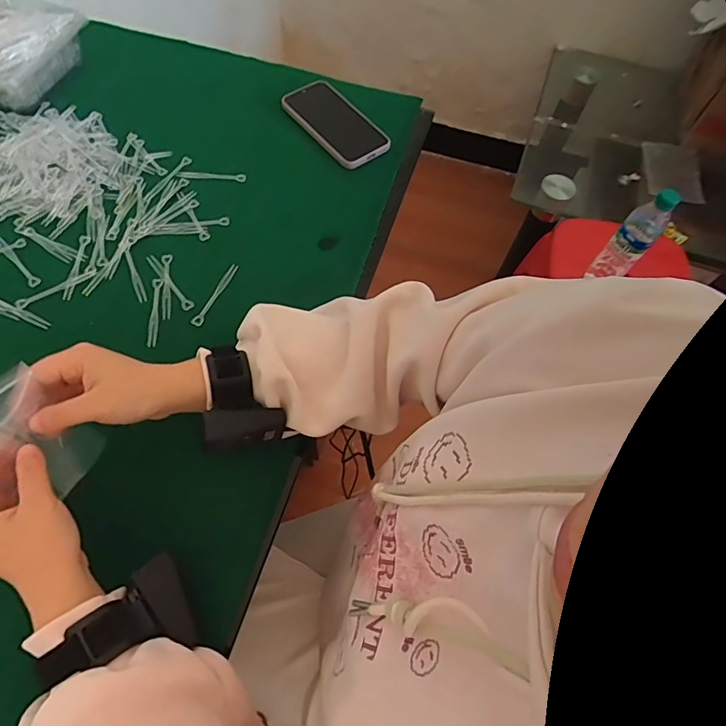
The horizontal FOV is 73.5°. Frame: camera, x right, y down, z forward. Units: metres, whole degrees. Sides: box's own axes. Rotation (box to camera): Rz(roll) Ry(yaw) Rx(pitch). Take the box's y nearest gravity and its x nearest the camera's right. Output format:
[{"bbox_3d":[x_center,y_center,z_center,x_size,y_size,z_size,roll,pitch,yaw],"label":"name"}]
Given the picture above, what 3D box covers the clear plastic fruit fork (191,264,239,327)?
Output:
[{"bbox_3d":[-0.164,-0.077,0.538,0.012,0.006,0.085,23,64,8],"label":"clear plastic fruit fork"}]

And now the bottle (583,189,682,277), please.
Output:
[{"bbox_3d":[0.469,-0.209,0.861,0.062,0.238,0.056,39,68,16],"label":"bottle"}]

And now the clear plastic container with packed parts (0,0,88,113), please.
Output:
[{"bbox_3d":[-0.471,-0.419,0.652,0.131,0.059,0.174,19,64,6],"label":"clear plastic container with packed parts"}]

